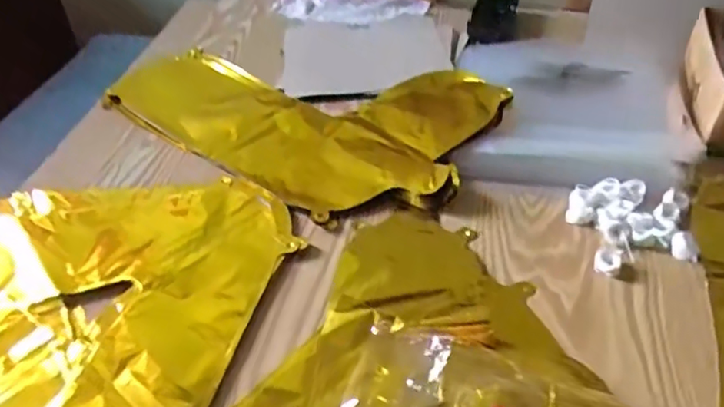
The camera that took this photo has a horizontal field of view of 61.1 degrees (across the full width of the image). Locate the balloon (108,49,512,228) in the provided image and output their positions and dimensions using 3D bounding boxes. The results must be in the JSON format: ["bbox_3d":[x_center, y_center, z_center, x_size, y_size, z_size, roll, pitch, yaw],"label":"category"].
[{"bbox_3d":[-0.067,-0.110,0.648,0.395,0.027,0.228,26,50,32],"label":"balloon"}]

